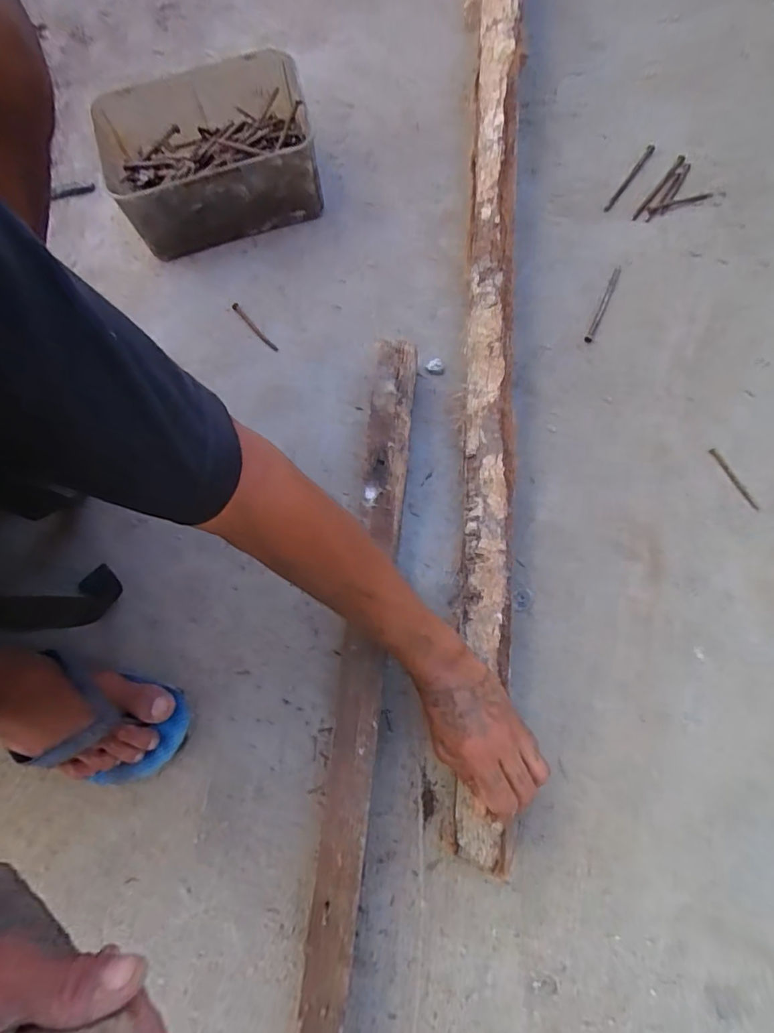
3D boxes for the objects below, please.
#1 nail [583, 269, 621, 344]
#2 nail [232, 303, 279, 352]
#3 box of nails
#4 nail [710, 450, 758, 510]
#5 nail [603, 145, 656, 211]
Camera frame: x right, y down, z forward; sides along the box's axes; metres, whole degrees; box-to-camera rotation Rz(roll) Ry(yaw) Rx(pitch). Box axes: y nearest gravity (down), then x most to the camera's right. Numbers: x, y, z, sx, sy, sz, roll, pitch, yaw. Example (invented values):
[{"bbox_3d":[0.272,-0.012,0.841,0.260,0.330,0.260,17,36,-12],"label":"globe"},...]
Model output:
[{"bbox_3d":[0.236,-0.230,0.580,0.009,0.004,0.099,26,80,6],"label":"nail"},{"bbox_3d":[-0.146,-0.208,0.591,0.007,0.005,0.076,-41,80,-7],"label":"nail"},{"bbox_3d":[-0.190,-0.393,0.583,0.207,0.090,0.146,-15,78,-2],"label":"box of nails"},{"bbox_3d":[0.348,-0.037,0.535,0.007,0.005,0.073,-32,79,-6],"label":"nail"},{"bbox_3d":[0.275,-0.383,0.604,0.008,0.007,0.100,35,81,8],"label":"nail"}]

